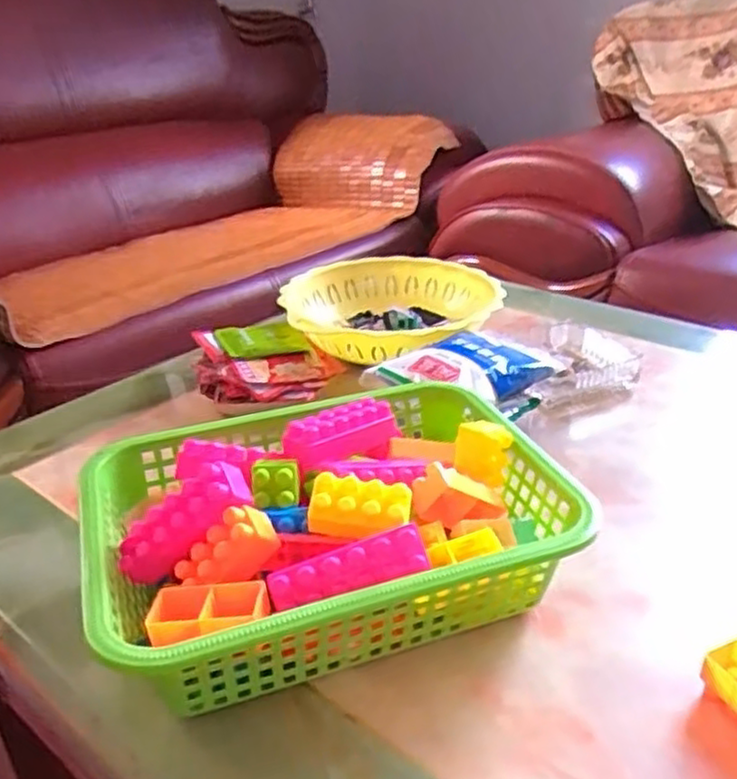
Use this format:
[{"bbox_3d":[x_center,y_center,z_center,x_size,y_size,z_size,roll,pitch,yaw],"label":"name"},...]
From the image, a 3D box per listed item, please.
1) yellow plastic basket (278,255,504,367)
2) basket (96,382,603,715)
[{"bbox_3d":[0.023,-0.091,0.830,0.240,0.053,0.234,-2,28,1],"label":"yellow plastic basket"},{"bbox_3d":[-0.025,0.086,0.480,0.282,0.088,0.218,-10,29,-15],"label":"basket"}]

